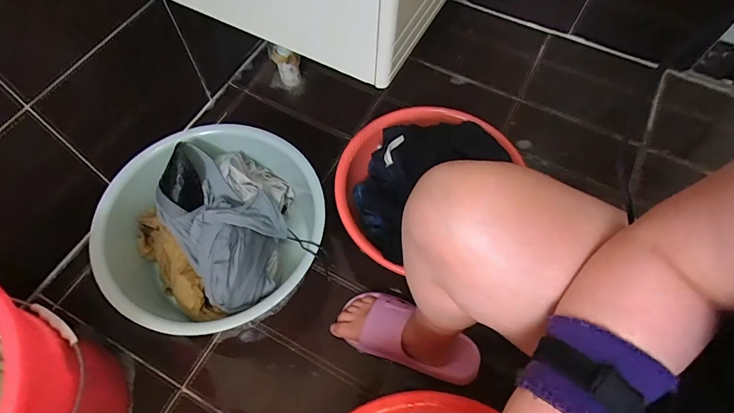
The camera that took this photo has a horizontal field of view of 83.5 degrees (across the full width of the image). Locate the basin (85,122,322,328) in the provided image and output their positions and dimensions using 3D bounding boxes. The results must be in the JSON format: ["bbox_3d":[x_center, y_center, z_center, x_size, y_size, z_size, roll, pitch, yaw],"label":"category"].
[{"bbox_3d":[-0.271,0.040,0.753,0.341,0.158,0.371,0,63,0],"label":"basin"}]

